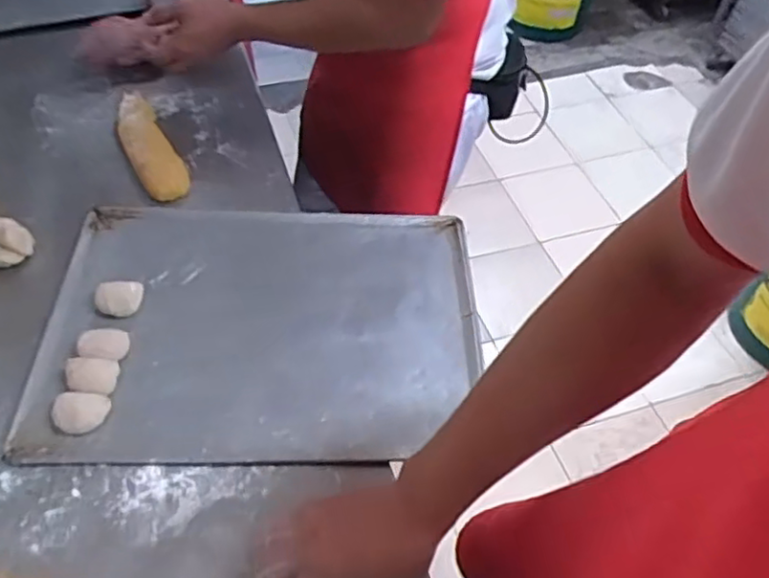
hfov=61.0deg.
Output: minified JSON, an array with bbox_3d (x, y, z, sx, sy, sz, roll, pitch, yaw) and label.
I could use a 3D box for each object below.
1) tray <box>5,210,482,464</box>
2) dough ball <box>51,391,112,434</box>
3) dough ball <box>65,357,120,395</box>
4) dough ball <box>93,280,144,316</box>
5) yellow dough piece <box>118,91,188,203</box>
[{"bbox_3d":[-0.130,0.030,0.715,0.453,0.022,0.327,1,48,-3],"label":"tray"},{"bbox_3d":[-0.295,0.117,0.624,0.056,0.019,0.036,2,50,-2],"label":"dough ball"},{"bbox_3d":[-0.289,0.087,0.647,0.048,0.024,0.037,-2,50,-6],"label":"dough ball"},{"bbox_3d":[-0.288,0.012,0.704,0.055,0.027,0.038,4,50,-1],"label":"dough ball"},{"bbox_3d":[-0.328,-0.205,0.895,0.063,0.027,0.231,-21,54,-21],"label":"yellow dough piece"}]

